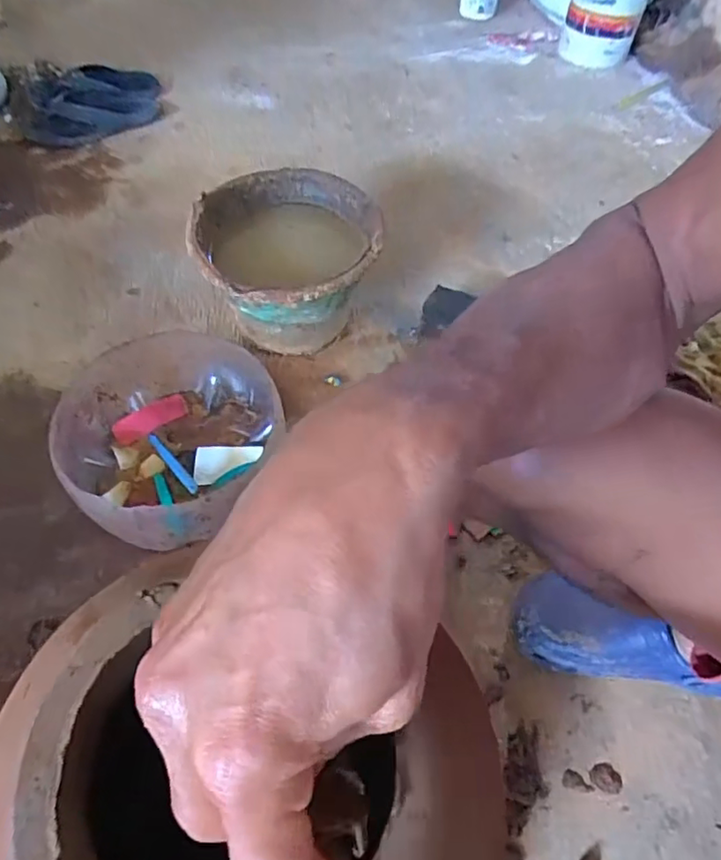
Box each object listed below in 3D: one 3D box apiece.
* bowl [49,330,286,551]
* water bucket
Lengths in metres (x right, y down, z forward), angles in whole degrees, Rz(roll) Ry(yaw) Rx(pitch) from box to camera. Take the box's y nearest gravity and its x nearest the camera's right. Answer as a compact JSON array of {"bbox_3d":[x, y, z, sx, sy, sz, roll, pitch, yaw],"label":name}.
[{"bbox_3d":[-0.236,0.016,0.678,0.224,0.140,0.241,2,54,-3],"label":"bowl"},{"bbox_3d":[-0.104,-0.228,0.816,0.245,0.154,0.255,-1,56,-4],"label":"water bucket"}]

